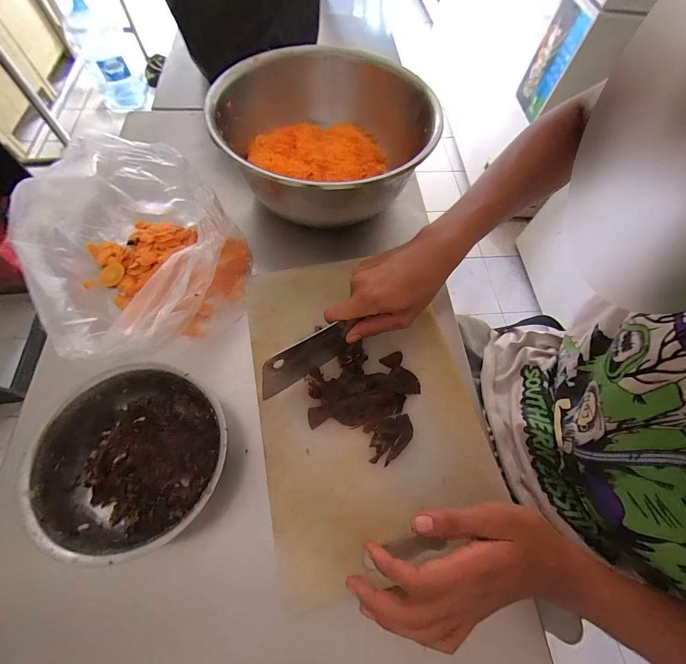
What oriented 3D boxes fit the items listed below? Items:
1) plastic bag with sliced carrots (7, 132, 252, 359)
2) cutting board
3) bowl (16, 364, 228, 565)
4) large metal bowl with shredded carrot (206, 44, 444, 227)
[{"bbox_3d":[-0.231,-0.097,0.367,0.213,0.114,0.245,-31,69,-17],"label":"plastic bag with sliced carrots"},{"bbox_3d":[0.032,0.056,0.358,0.242,0.016,0.335,-12,65,-9],"label":"cutting board"},{"bbox_3d":[-0.186,0.113,0.292,0.155,0.047,0.152,1,63,-2],"label":"bowl"},{"bbox_3d":[-0.027,-0.262,0.444,0.274,0.108,0.273,1,63,-2],"label":"large metal bowl with shredded carrot"}]

